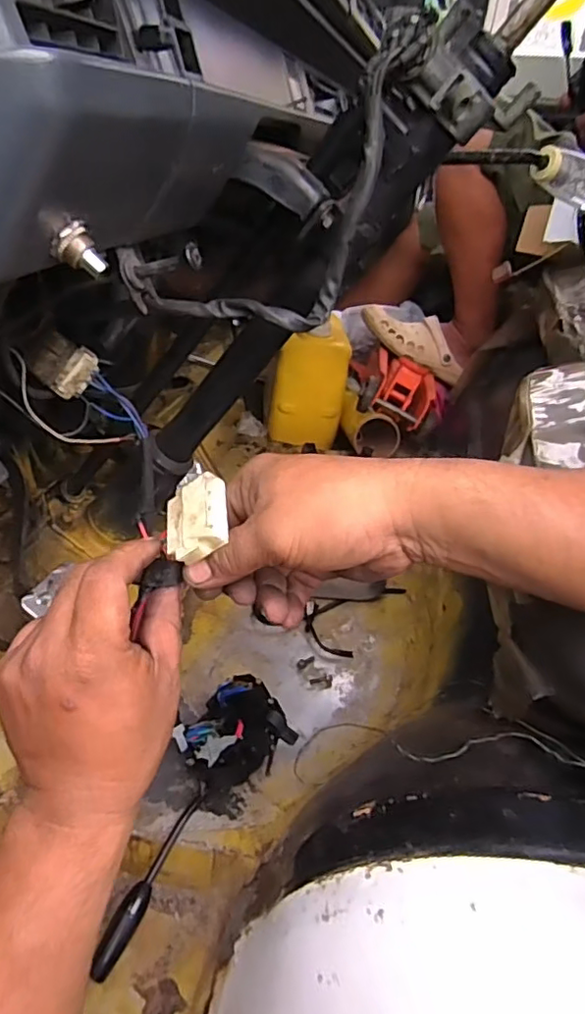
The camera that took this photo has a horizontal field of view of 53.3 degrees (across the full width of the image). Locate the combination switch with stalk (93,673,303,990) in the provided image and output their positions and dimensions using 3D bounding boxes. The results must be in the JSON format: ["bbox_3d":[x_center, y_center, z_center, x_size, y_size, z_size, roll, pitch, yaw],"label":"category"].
[{"bbox_3d":[-0.092,0.297,0.563,0.111,0.062,0.275,23,62,22],"label":"combination switch with stalk"}]

